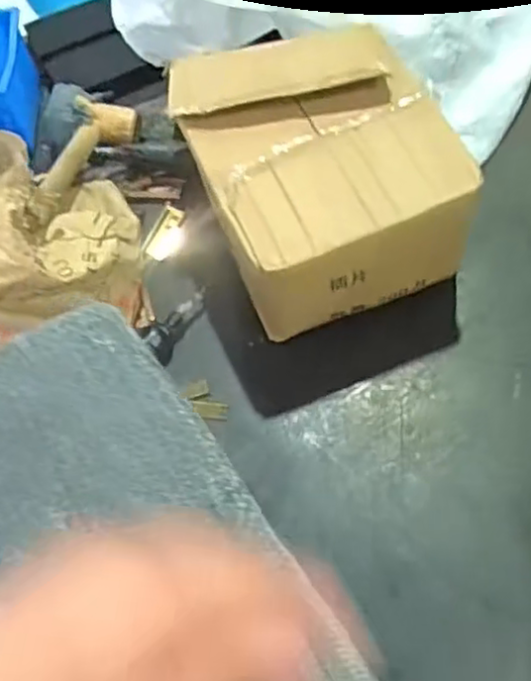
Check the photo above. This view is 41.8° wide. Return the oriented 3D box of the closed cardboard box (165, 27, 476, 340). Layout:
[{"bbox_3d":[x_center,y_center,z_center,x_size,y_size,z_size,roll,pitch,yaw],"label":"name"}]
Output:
[{"bbox_3d":[0.052,-0.218,0.893,0.275,0.219,0.355,-21,62,-8],"label":"closed cardboard box"}]

